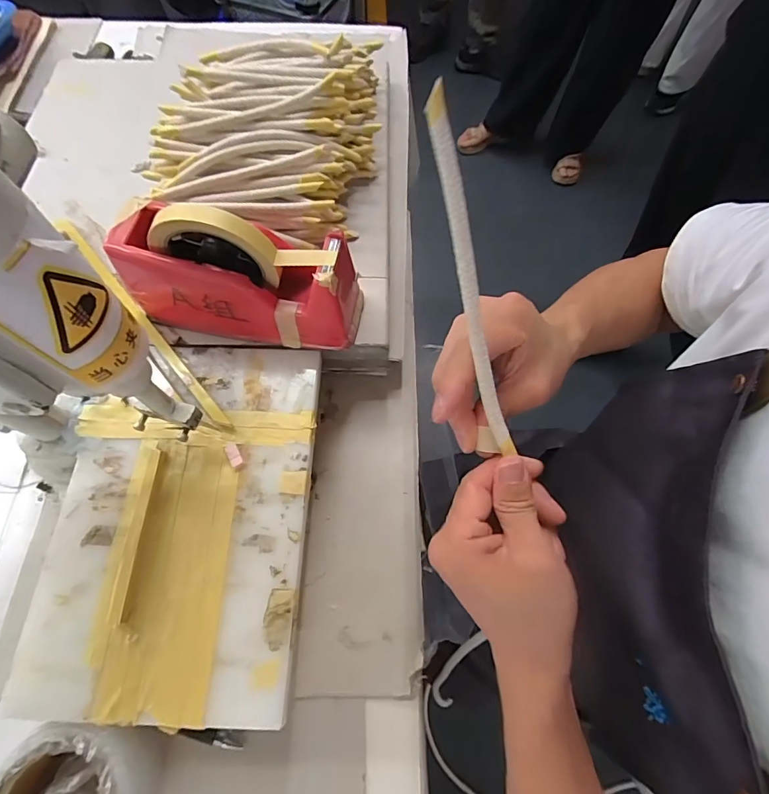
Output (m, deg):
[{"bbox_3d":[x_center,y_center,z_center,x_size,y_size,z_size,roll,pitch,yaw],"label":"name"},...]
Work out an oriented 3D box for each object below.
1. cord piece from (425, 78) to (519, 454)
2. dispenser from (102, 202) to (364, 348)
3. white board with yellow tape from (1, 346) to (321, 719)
[{"bbox_3d":[0.048,-0.057,0.234,0.010,0.008,0.189,-18,107,-10],"label":"cord piece"},{"bbox_3d":[-0.126,-0.113,0.380,0.204,0.120,0.072,10,66,2],"label":"dispenser"},{"bbox_3d":[-0.166,0.090,0.361,0.200,0.011,0.296,3,66,-1],"label":"white board with yellow tape"}]

